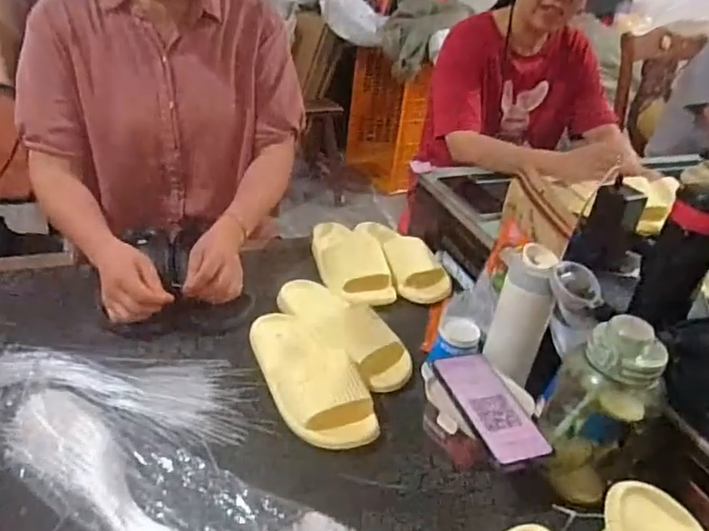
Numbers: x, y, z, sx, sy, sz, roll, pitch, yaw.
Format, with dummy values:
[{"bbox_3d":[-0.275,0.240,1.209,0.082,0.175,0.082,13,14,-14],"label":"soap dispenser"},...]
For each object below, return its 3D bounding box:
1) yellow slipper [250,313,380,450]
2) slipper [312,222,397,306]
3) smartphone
[{"bbox_3d":[-0.061,0.129,0.758,0.109,0.056,0.251,-8,35,-22],"label":"yellow slipper"},{"bbox_3d":[-0.008,-0.020,0.999,0.107,0.064,0.265,-3,33,-16],"label":"slipper"},{"bbox_3d":[0.157,0.159,0.666,0.076,0.009,0.146,-4,41,-24],"label":"smartphone"}]

